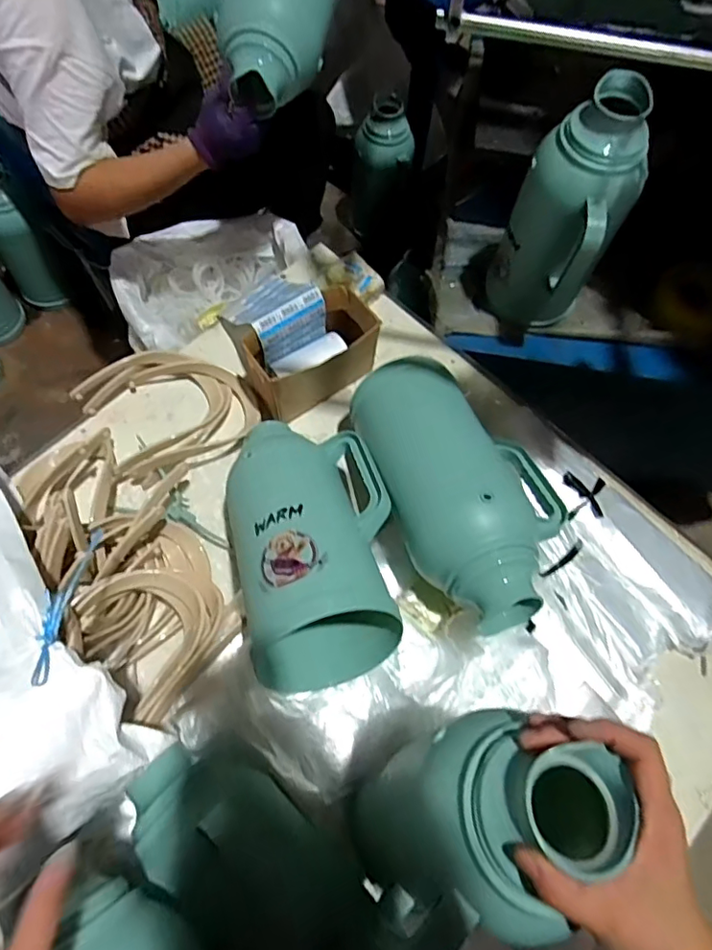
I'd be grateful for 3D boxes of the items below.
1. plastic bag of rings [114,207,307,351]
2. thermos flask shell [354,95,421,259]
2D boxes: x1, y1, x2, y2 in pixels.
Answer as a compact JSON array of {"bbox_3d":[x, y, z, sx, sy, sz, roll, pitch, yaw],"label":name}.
[{"bbox_3d":[-0.283,-0.383,1.092,0.372,0.128,0.241,-24,72,-11],"label":"plastic bag of rings"},{"bbox_3d":[0.075,-0.780,1.417,0.142,0.325,0.151,-9,41,-6],"label":"thermos flask shell"}]

